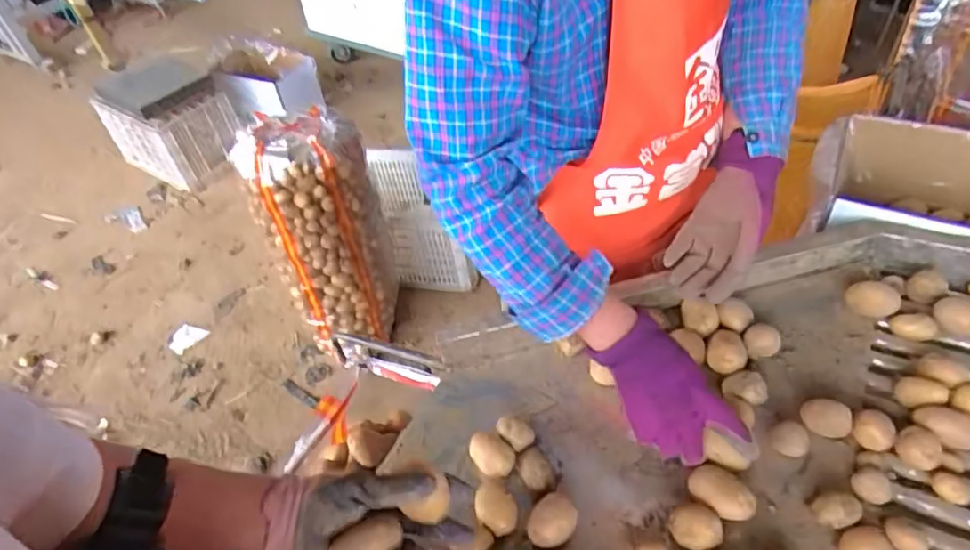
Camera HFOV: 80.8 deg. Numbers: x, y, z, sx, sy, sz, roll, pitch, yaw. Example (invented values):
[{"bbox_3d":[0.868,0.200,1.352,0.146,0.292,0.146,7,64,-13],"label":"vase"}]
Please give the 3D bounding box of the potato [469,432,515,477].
[{"bbox_3d":[0.006,0.192,0.603,0.051,0.029,0.036,22,53,26],"label":"potato"}]

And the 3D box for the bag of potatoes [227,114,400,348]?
[{"bbox_3d":[-0.408,-0.096,1.515,0.284,0.628,0.205,-19,47,-11],"label":"bag of potatoes"}]

